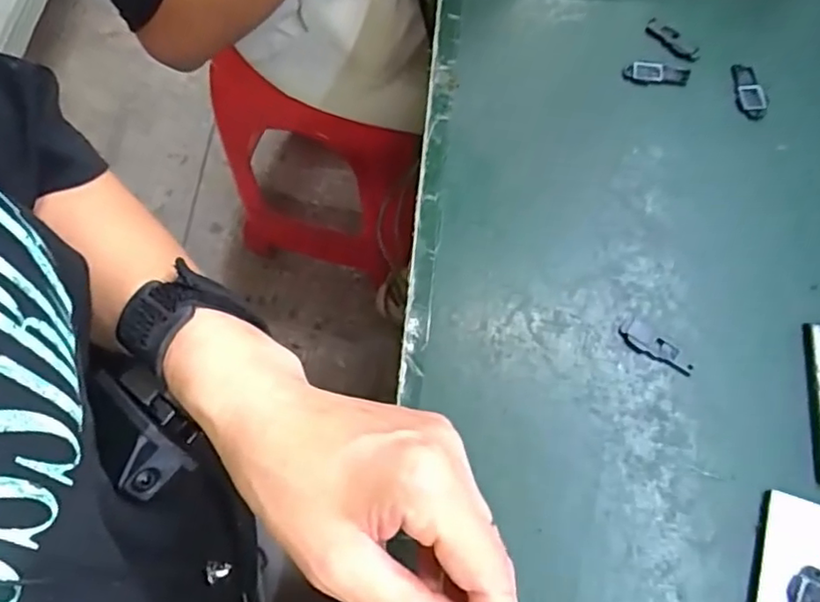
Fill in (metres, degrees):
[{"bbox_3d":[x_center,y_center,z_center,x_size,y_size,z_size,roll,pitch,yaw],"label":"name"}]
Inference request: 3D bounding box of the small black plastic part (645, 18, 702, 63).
[{"bbox_3d":[0.170,-0.168,0.399,0.013,0.004,0.039,-40,70,-15],"label":"small black plastic part"}]

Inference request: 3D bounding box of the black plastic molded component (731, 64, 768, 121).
[{"bbox_3d":[0.210,-0.131,0.383,0.017,0.004,0.040,-8,65,-1],"label":"black plastic molded component"}]

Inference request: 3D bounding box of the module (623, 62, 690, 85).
[{"bbox_3d":[0.156,-0.144,0.392,0.041,0.004,0.016,5,65,5],"label":"module"}]

